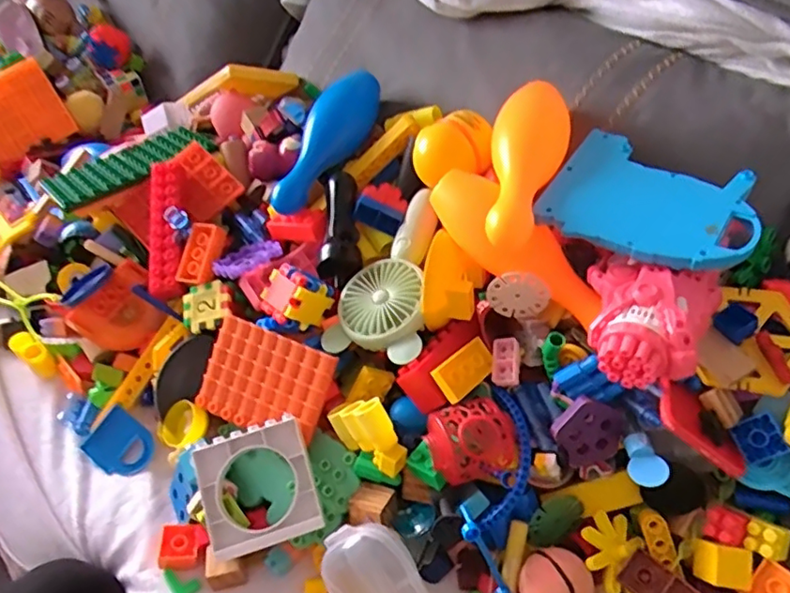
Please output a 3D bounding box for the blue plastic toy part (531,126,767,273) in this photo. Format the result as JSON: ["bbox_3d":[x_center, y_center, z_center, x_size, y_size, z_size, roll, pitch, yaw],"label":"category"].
[{"bbox_3d":[0.198,-0.080,0.460,0.150,0.022,0.123,21,52,19],"label":"blue plastic toy part"}]

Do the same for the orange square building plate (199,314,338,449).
[{"bbox_3d":[-0.120,0.079,0.546,0.122,0.008,0.090,18,88,20],"label":"orange square building plate"}]

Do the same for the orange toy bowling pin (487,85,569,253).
[{"bbox_3d":[0.112,-0.114,0.501,0.065,0.051,0.182,11,50,11],"label":"orange toy bowling pin"}]

